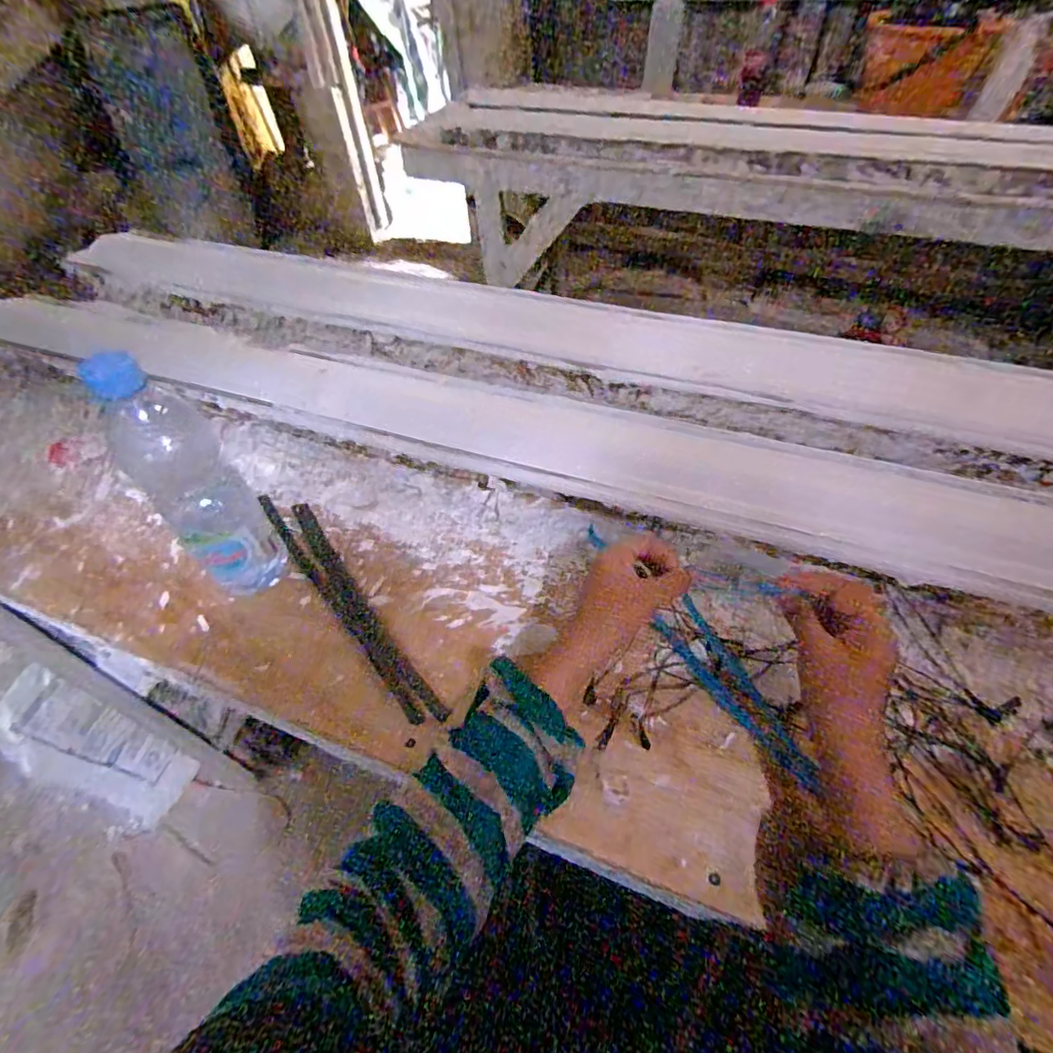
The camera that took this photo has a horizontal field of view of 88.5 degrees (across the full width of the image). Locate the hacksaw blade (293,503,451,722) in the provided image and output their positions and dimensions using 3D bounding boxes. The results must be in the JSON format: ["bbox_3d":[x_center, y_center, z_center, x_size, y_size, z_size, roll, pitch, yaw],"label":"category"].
[{"bbox_3d":[-0.157,0.068,0.504,0.020,0.008,0.286,-32,56,-21],"label":"hacksaw blade"}]

